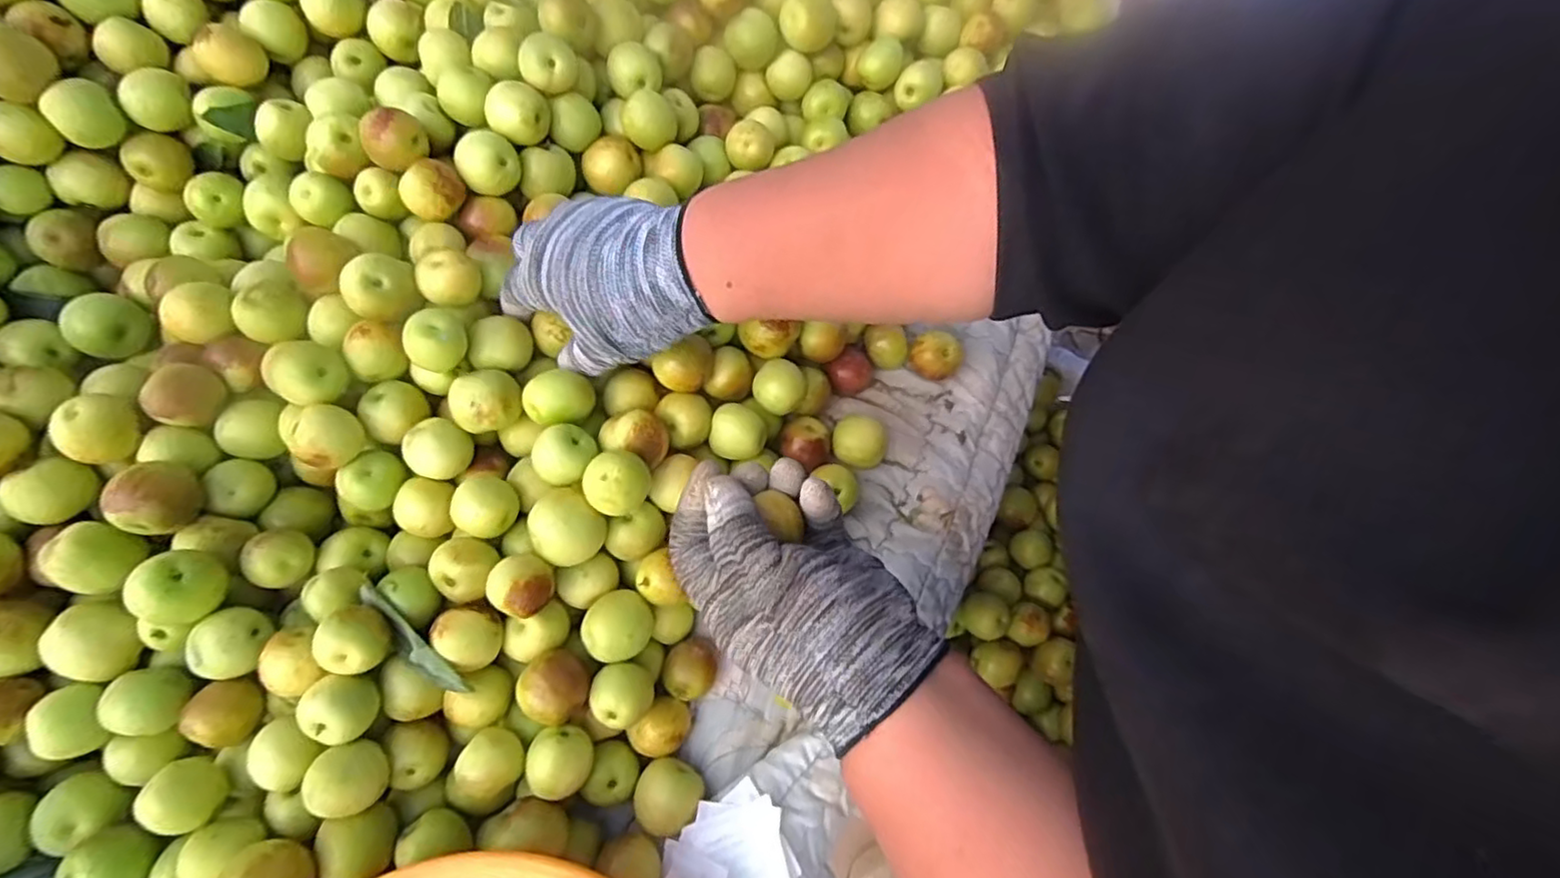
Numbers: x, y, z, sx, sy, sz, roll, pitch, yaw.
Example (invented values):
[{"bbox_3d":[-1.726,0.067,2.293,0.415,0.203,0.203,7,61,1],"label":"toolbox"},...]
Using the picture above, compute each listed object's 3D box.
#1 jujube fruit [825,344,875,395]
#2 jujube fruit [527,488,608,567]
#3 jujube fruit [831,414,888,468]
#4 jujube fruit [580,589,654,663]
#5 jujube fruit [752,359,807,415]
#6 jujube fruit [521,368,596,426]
[{"bbox_3d":[0.050,-0.046,0.478,0.028,0.028,0.027,-39,75,-11],"label":"jujube fruit"},{"bbox_3d":[-0.121,0.051,0.383,0.037,0.039,0.037,0,72,1],"label":"jujube fruit"},{"bbox_3d":[0.054,0.003,0.461,0.035,0.028,0.037,0,72,1],"label":"jujube fruit"},{"bbox_3d":[-0.093,0.110,0.397,0.036,0.035,0.041,14,72,5],"label":"jujube fruit"},{"bbox_3d":[0.000,-0.031,0.445,0.033,0.030,0.033,0,72,1],"label":"jujube fruit"},{"bbox_3d":[-0.130,-0.021,0.404,0.038,0.034,0.030,-40,75,-11],"label":"jujube fruit"}]

